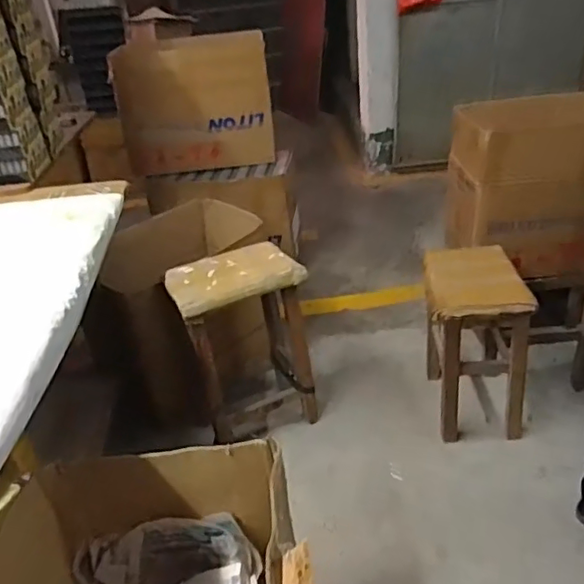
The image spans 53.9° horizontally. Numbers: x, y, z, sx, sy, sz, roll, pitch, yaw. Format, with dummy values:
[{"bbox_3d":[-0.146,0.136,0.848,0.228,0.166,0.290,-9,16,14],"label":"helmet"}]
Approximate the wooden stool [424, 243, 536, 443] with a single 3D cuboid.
[{"bbox_3d":[0.496,0.154,1.602,0.248,0.468,0.318,-1,30,8],"label":"wooden stool"}]

